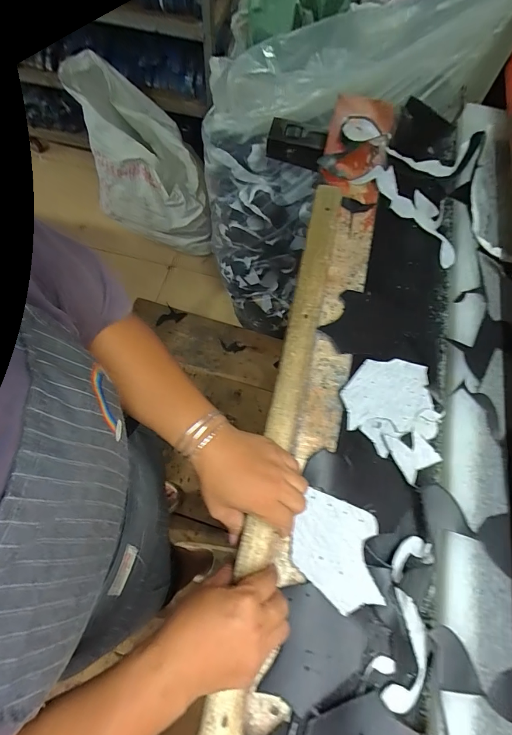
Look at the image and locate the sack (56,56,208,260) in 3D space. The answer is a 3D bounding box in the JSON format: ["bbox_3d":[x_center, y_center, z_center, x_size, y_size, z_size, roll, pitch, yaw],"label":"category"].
[{"bbox_3d":[-0.424,-0.746,1.446,0.371,0.579,0.414,-22,70,-12],"label":"sack"}]

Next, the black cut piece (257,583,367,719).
[{"bbox_3d":[0.055,0.291,0.381,0.089,0.004,0.101,35,69,11],"label":"black cut piece"}]

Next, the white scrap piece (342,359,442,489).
[{"bbox_3d":[0.192,0.055,0.506,0.145,0.010,0.137,42,69,5],"label":"white scrap piece"}]

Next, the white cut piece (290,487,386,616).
[{"bbox_3d":[0.093,0.206,0.422,0.104,0.006,0.103,21,66,2],"label":"white cut piece"}]

